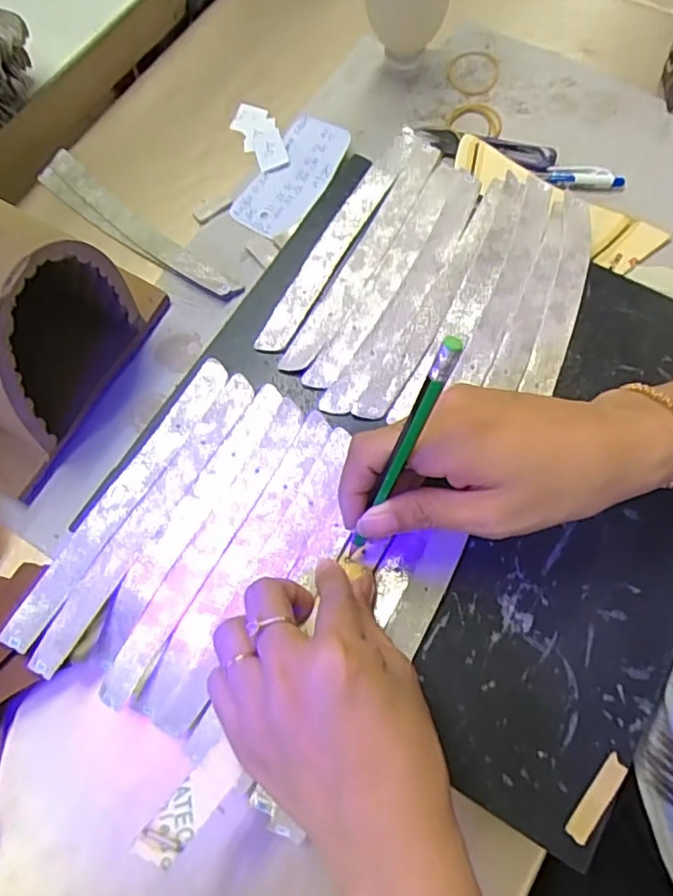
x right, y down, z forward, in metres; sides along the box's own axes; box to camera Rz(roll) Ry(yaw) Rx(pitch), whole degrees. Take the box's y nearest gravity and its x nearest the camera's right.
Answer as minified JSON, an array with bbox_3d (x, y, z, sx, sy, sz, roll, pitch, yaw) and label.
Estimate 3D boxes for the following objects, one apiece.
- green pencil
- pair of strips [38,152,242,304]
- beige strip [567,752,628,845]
[{"bbox_3d":[0.024,0.010,0.253,0.007,0.147,0.006,33,52,12],"label":"green pencil"},{"bbox_3d":[-0.150,-0.160,0.437,0.190,0.007,0.032,40,77,13],"label":"pair of strips"},{"bbox_3d":[0.123,0.164,0.279,0.011,0.004,0.042,37,76,13],"label":"beige strip"}]

